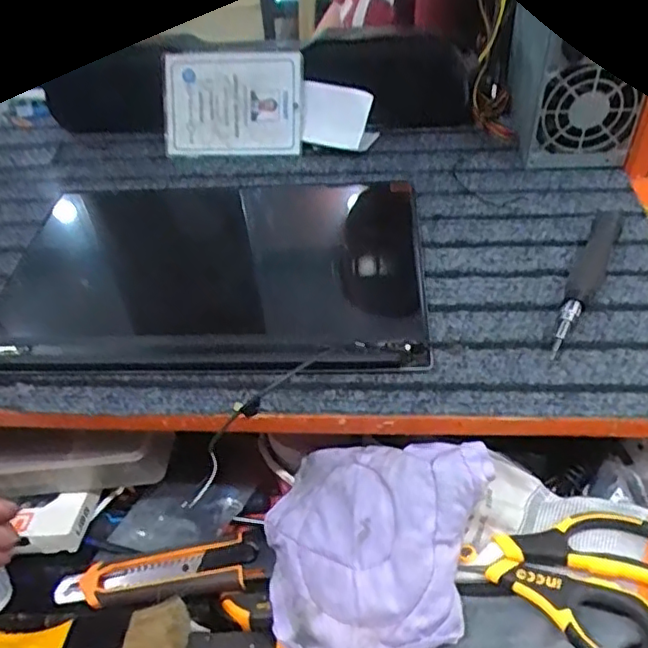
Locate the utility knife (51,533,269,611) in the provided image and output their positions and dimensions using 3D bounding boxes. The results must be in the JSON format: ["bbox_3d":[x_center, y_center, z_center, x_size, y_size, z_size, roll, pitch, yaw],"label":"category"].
[{"bbox_3d":[-0.120,0.180,0.443,0.146,0.027,0.037,-5,45,1],"label":"utility knife"}]

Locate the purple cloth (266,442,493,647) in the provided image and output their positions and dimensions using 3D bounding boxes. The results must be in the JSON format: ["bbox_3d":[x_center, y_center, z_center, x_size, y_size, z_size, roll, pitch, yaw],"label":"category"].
[{"bbox_3d":[0.027,0.139,0.379,0.155,0.027,0.124,-15,63,34],"label":"purple cloth"}]

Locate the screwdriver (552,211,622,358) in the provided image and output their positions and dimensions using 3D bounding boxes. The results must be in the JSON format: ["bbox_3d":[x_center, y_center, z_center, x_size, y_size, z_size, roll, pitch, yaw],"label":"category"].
[{"bbox_3d":[0.183,-0.032,0.432,0.020,0.022,0.141,21,51,25],"label":"screwdriver"}]

